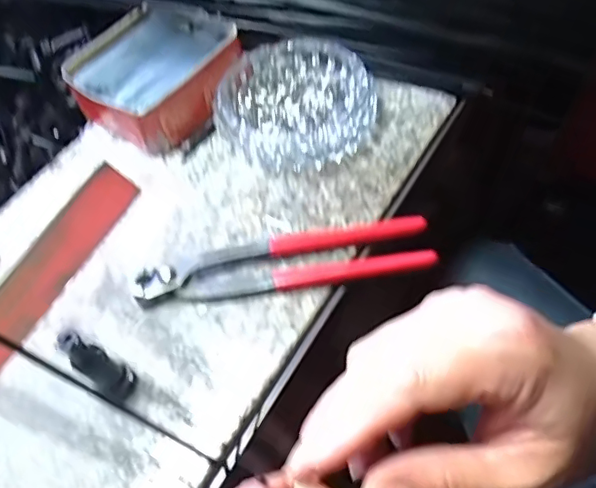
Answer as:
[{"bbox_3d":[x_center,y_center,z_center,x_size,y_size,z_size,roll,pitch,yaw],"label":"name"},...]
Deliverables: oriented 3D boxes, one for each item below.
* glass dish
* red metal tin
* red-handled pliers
[{"bbox_3d":[-0.004,-0.113,0.435,0.123,0.030,0.108,33,65,23],"label":"glass dish"},{"bbox_3d":[-0.114,-0.141,0.460,0.113,0.044,0.127,33,65,23],"label":"red metal tin"},{"bbox_3d":[-0.010,0.010,0.372,0.194,0.012,0.041,-7,57,0],"label":"red-handled pliers"}]

